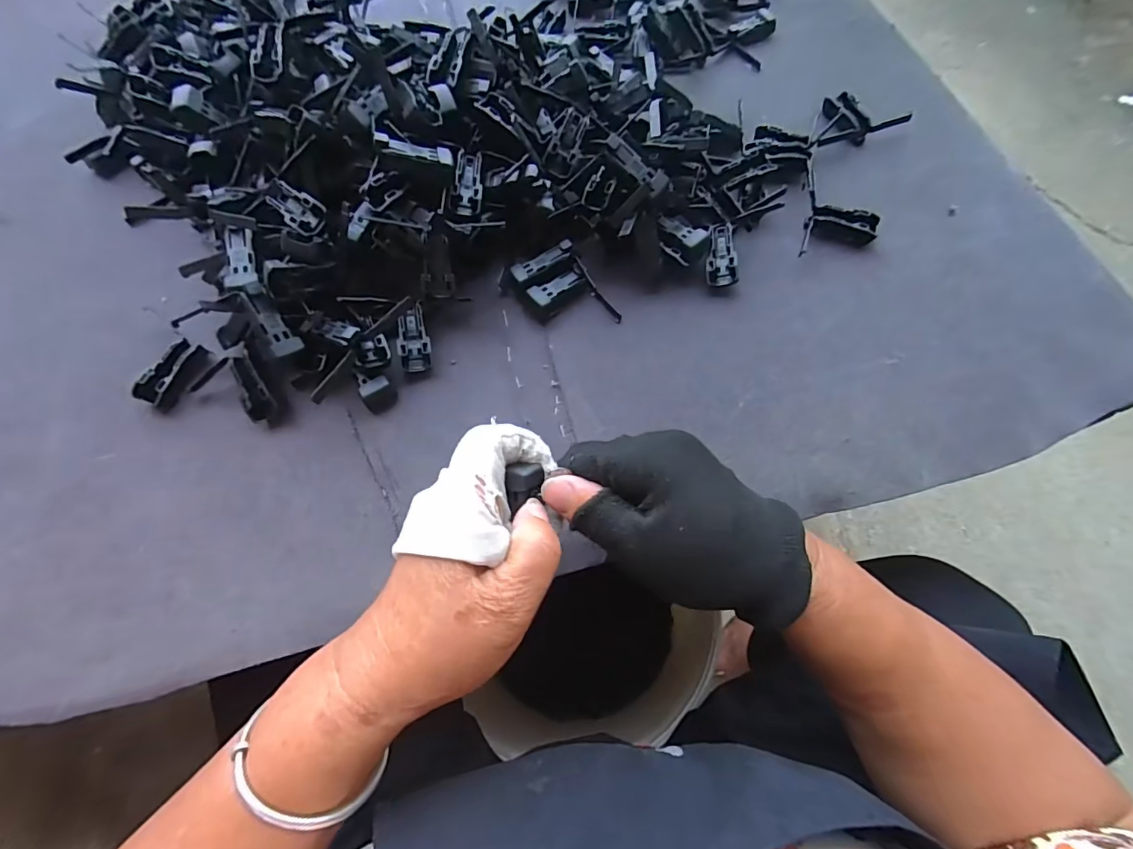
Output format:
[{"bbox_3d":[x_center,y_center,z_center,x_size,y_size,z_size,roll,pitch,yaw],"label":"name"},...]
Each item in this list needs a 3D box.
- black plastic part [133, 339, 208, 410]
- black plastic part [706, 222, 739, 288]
[{"bbox_3d":[-0.257,-0.033,0.328,0.021,0.016,0.046,25,70,11],"label":"black plastic part"},{"bbox_3d":[0.109,-0.121,0.353,0.020,0.016,0.047,1,80,1],"label":"black plastic part"}]

